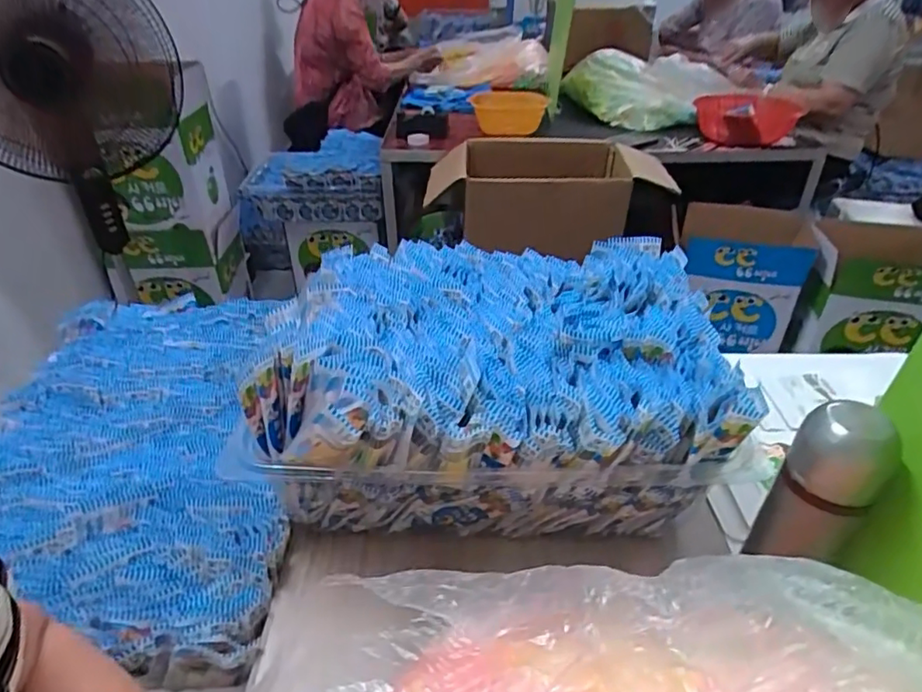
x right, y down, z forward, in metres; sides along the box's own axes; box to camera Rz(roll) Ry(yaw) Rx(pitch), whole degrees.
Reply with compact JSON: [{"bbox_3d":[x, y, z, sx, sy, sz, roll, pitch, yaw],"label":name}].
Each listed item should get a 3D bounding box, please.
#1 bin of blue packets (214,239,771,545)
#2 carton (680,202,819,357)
[{"bbox_3d":[0.024,0.036,0.606,0.436,0.182,0.314,-1,36,-1],"label":"bin of blue packets"},{"bbox_3d":[0.771,-0.196,1.598,0.318,0.291,0.305,12,37,17],"label":"carton"}]

